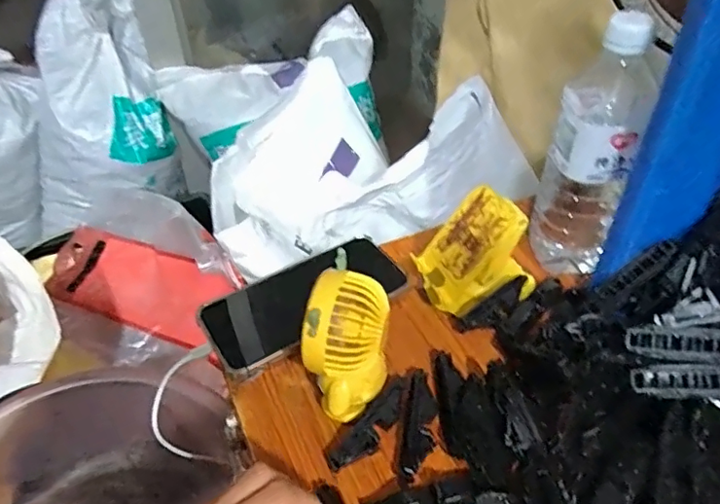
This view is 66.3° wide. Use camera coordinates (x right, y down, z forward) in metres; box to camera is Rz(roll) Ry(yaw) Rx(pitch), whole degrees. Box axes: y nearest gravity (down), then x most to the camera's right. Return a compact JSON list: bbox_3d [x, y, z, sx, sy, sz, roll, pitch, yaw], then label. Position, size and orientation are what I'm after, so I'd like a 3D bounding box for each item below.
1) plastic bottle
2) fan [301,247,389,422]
[{"bbox_3d":[0.184,-0.073,0.437,0.067,0.204,0.057,13,46,17],"label":"plastic bottle"},{"bbox_3d":[-0.006,0.063,0.356,0.042,0.098,0.056,13,46,16],"label":"fan"}]

